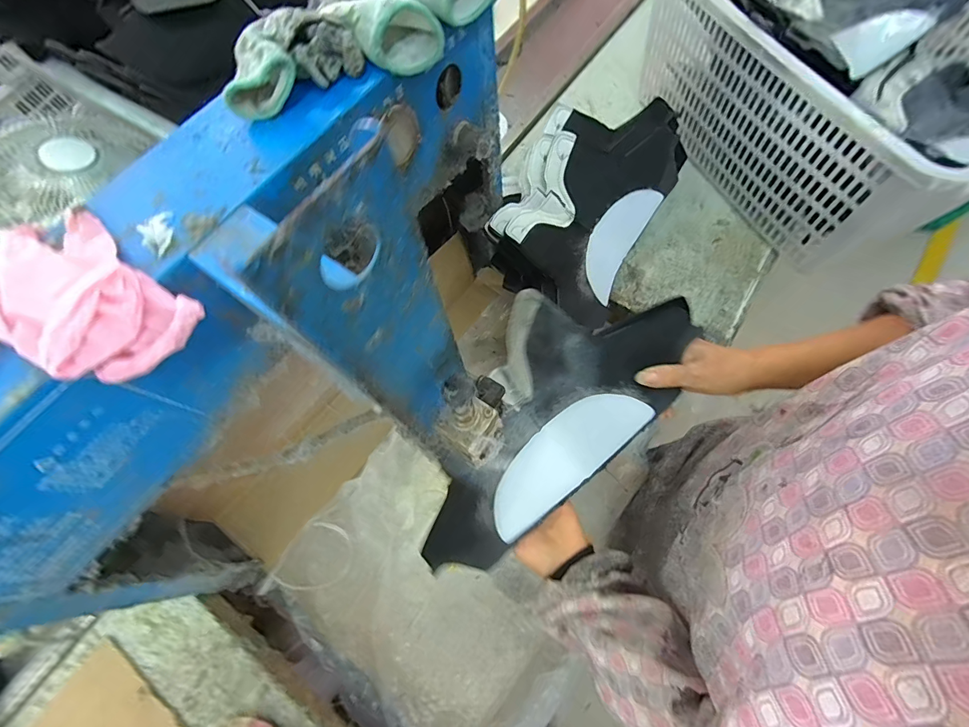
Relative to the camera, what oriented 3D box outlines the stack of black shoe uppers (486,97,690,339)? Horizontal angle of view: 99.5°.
[{"bbox_3d":[0.163,-0.265,0.680,0.233,0.109,0.375,26,72,14],"label":"stack of black shoe uppers"}]

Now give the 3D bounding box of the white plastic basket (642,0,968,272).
[{"bbox_3d":[0.580,-0.465,0.673,0.474,0.261,0.566,-24,68,-5],"label":"white plastic basket"}]

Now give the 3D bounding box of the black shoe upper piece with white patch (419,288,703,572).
[{"bbox_3d":[0.050,0.072,0.468,0.187,0.073,0.363,37,98,15],"label":"black shoe upper piece with white patch"}]

